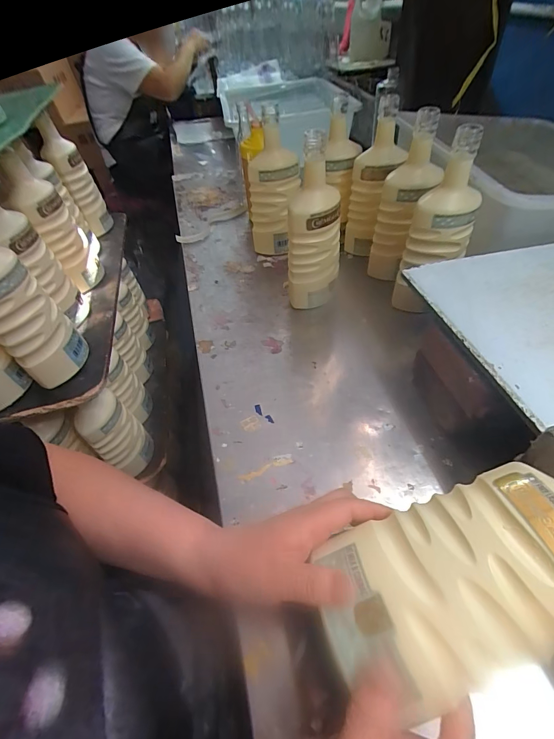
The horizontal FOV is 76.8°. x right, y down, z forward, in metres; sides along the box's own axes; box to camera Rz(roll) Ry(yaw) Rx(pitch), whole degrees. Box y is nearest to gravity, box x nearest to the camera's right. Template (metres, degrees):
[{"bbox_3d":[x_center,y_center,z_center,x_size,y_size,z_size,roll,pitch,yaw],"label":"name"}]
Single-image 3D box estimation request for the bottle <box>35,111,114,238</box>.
[{"bbox_3d":[-0.389,-0.366,0.680,0.065,0.205,0.074,-27,52,-13],"label":"bottle"}]

